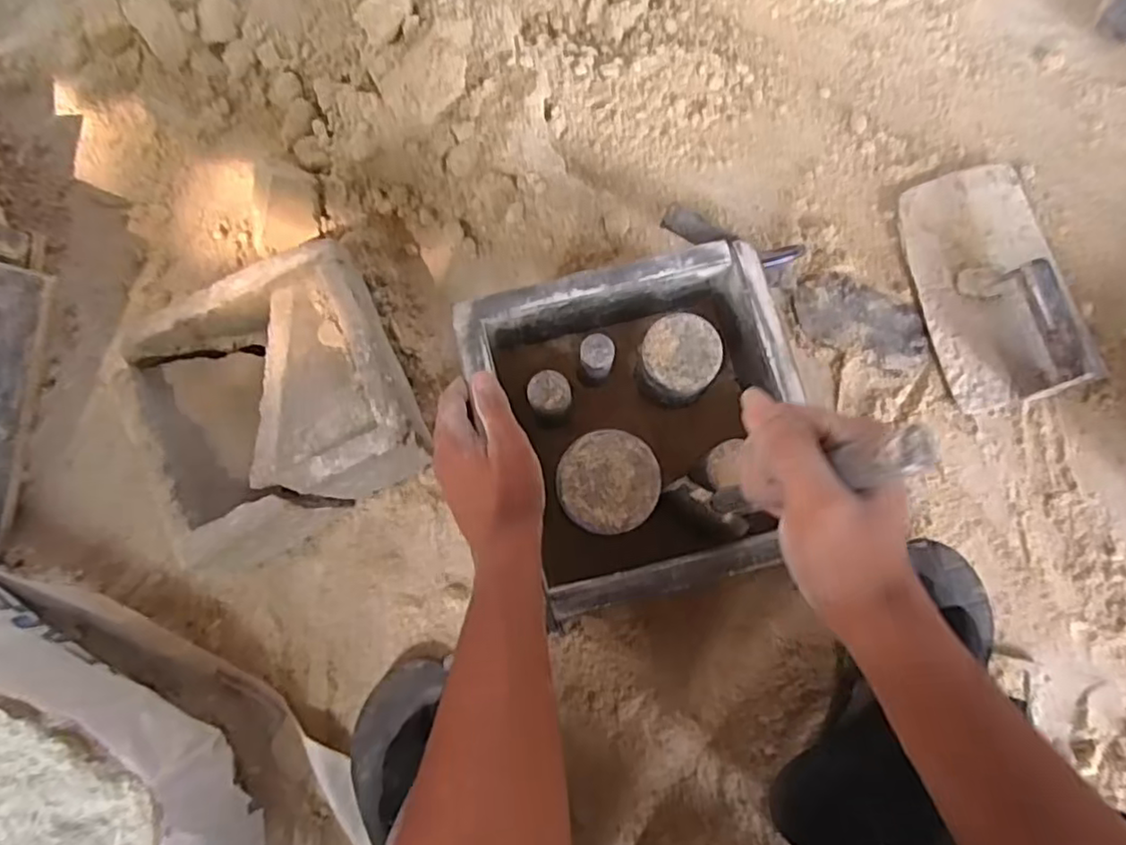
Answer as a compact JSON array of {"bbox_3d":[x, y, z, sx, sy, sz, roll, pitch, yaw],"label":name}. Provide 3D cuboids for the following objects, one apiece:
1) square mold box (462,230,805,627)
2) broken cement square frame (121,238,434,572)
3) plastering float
[{"bbox_3d":[0.062,0.004,0.529,0.226,0.092,0.238,-15,80,-1],"label":"square mold box"},{"bbox_3d":[-0.238,-0.014,0.574,0.208,0.110,0.208,-22,79,-7],"label":"broken cement square frame"},{"bbox_3d":[0.397,-0.134,0.596,0.142,0.073,0.224,-16,80,-2],"label":"plastering float"}]

